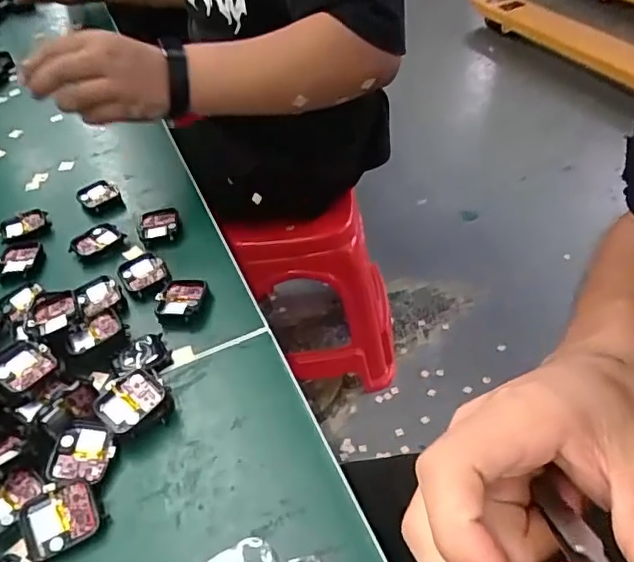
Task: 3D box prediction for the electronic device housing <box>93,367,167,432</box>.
[{"bbox_3d":[-0.128,0.084,0.389,0.044,0.019,0.035,-37,51,-27],"label":"electronic device housing"}]

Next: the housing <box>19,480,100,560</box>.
[{"bbox_3d":[-0.155,0.142,0.339,0.042,0.008,0.038,-26,68,-15],"label":"housing"}]

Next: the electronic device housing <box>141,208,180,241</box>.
[{"bbox_3d":[-0.150,-0.053,0.541,0.036,0.009,0.042,-13,44,-6],"label":"electronic device housing"}]

